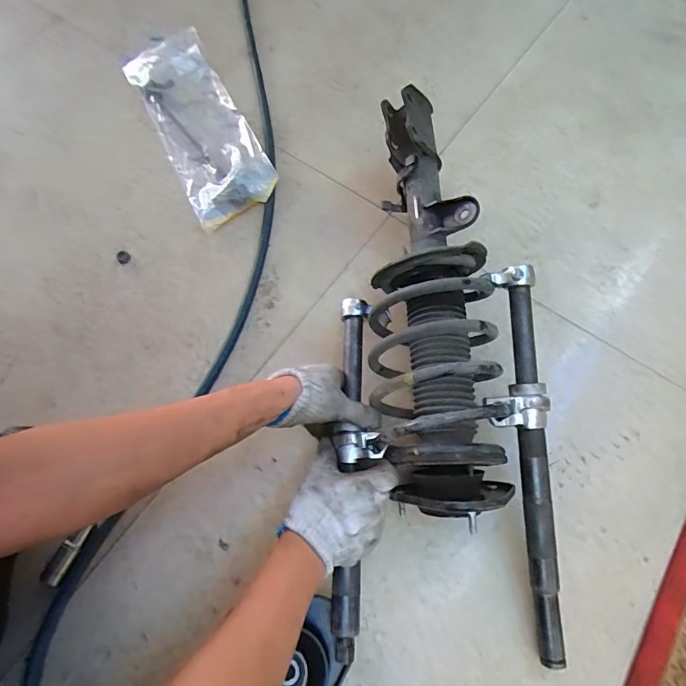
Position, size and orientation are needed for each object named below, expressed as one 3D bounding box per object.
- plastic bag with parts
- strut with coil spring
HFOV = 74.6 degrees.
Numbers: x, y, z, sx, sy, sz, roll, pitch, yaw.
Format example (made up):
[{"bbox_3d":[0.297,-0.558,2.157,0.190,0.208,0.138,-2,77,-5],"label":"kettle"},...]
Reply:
[{"bbox_3d":[-0.255,-0.391,0.785,0.149,0.049,0.423,-27,71,-10],"label":"plastic bag with parts"},{"bbox_3d":[0.112,-0.080,0.598,0.142,0.146,0.566,0,69,0],"label":"strut with coil spring"}]

